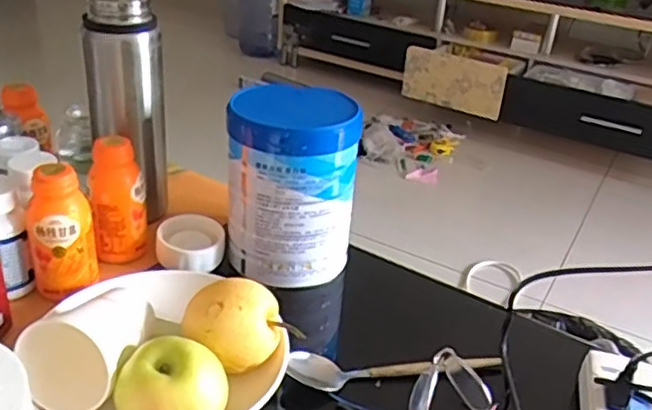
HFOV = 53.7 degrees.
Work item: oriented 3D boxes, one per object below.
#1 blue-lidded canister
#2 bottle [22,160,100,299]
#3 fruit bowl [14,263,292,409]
[{"bbox_3d":[-0.033,-0.021,0.650,0.122,0.177,0.103,9,29,4],"label":"blue-lidded canister"},{"bbox_3d":[-0.241,0.019,0.586,0.059,0.120,0.055,-5,31,-19],"label":"bottle"},{"bbox_3d":[-0.115,0.101,0.502,0.173,0.076,0.196,14,30,12],"label":"fruit bowl"}]

